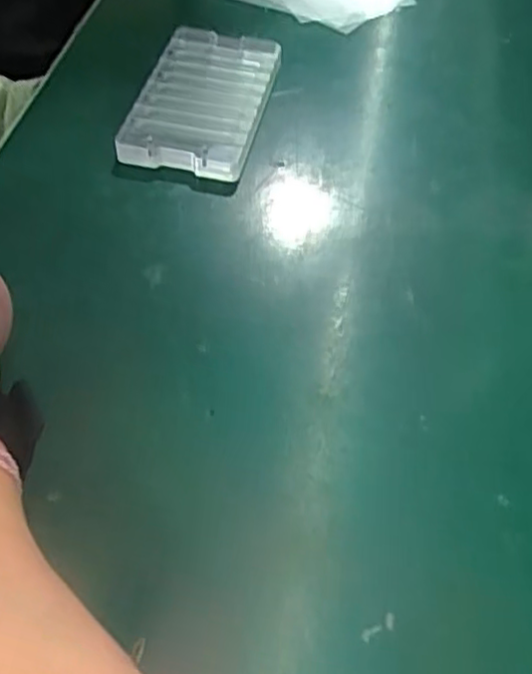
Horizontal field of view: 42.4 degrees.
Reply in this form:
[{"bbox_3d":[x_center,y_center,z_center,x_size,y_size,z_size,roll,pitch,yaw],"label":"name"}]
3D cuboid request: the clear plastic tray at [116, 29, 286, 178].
[{"bbox_3d":[-0.040,-0.159,0.446,0.078,0.016,0.155,10,52,3],"label":"clear plastic tray"}]

